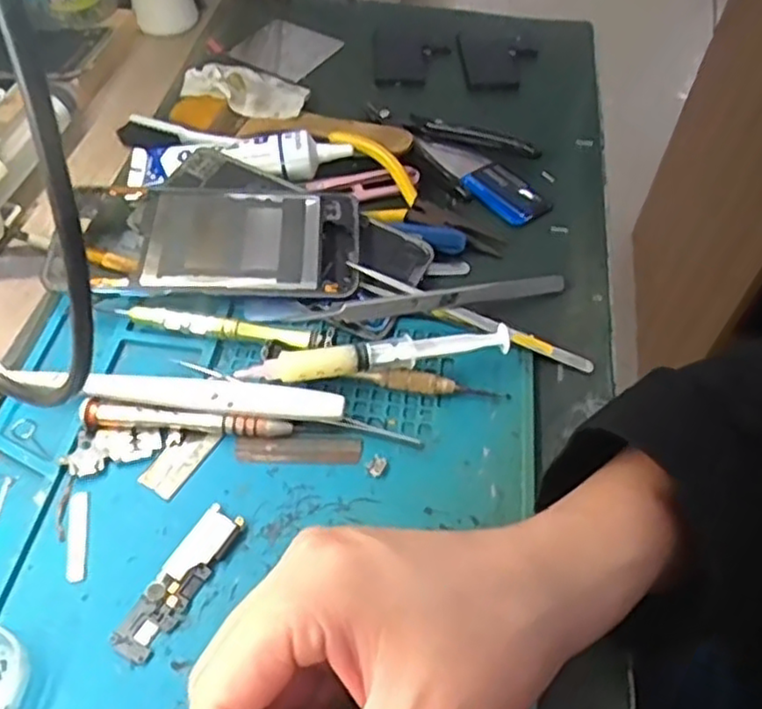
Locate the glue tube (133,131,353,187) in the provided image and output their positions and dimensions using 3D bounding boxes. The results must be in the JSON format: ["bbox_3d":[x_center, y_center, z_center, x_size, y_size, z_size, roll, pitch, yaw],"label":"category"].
[{"bbox_3d":[-0.089,-0.123,0.432,0.136,0.024,0.035,0,52,-1],"label":"glue tube"}]

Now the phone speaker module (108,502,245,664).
[{"bbox_3d":[-0.080,0.090,0.280,0.018,0.005,0.064,23,55,16],"label":"phone speaker module"}]

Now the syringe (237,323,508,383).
[{"bbox_3d":[-0.002,0.002,0.336,0.127,0.021,0.017,-5,53,-6],"label":"syringe"}]

